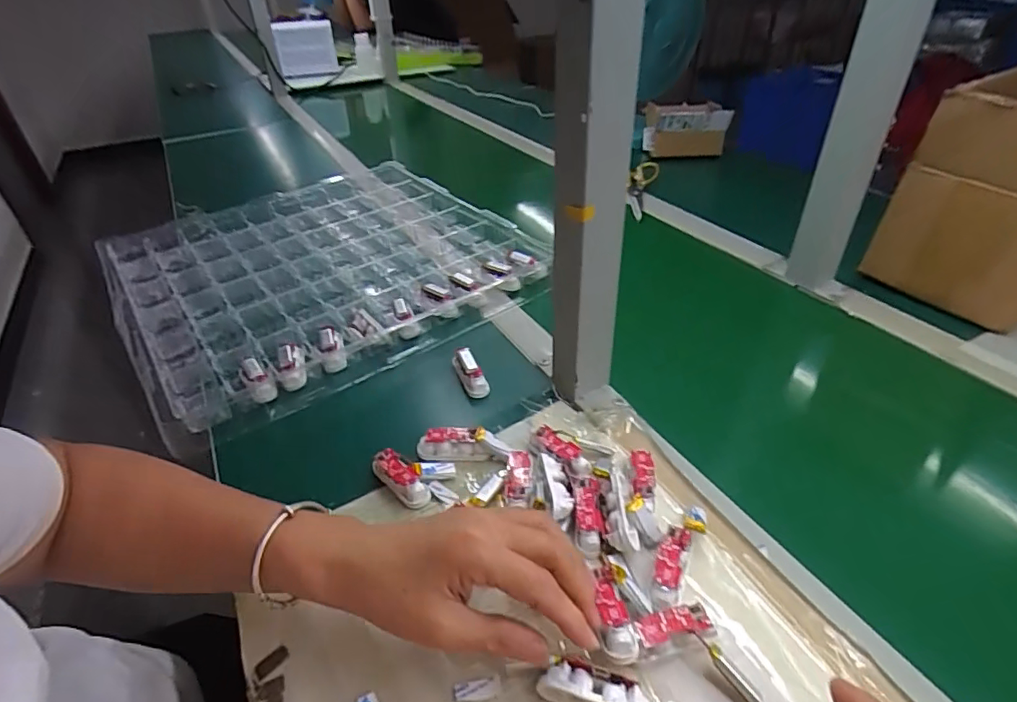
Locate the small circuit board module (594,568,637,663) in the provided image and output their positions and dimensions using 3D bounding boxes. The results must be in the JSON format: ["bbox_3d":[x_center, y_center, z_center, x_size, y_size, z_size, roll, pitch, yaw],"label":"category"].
[{"bbox_3d":[0.064,0.158,0.319,0.020,0.022,0.056,0,38,4],"label":"small circuit board module"}]

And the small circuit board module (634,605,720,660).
[{"bbox_3d":[0.098,0.168,0.321,0.046,0.019,0.017,-12,39,-11],"label":"small circuit board module"}]

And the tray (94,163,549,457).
[{"bbox_3d":[-0.245,-0.114,0.695,0.447,0.038,0.460,-26,43,-27],"label":"tray"}]

